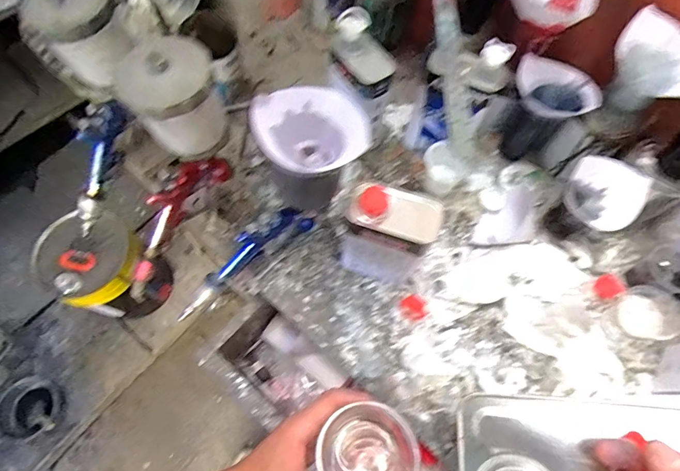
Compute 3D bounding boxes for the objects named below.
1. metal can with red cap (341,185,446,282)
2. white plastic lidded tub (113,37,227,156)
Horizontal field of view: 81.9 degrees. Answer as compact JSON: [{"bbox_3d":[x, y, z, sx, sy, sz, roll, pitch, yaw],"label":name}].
[{"bbox_3d":[0.063,0.007,0.552,0.112,0.201,0.057,16,67,4],"label":"metal can with red cap"},{"bbox_3d":[-0.191,-0.163,0.468,0.106,0.129,0.107,1,66,-3],"label":"white plastic lidded tub"}]

